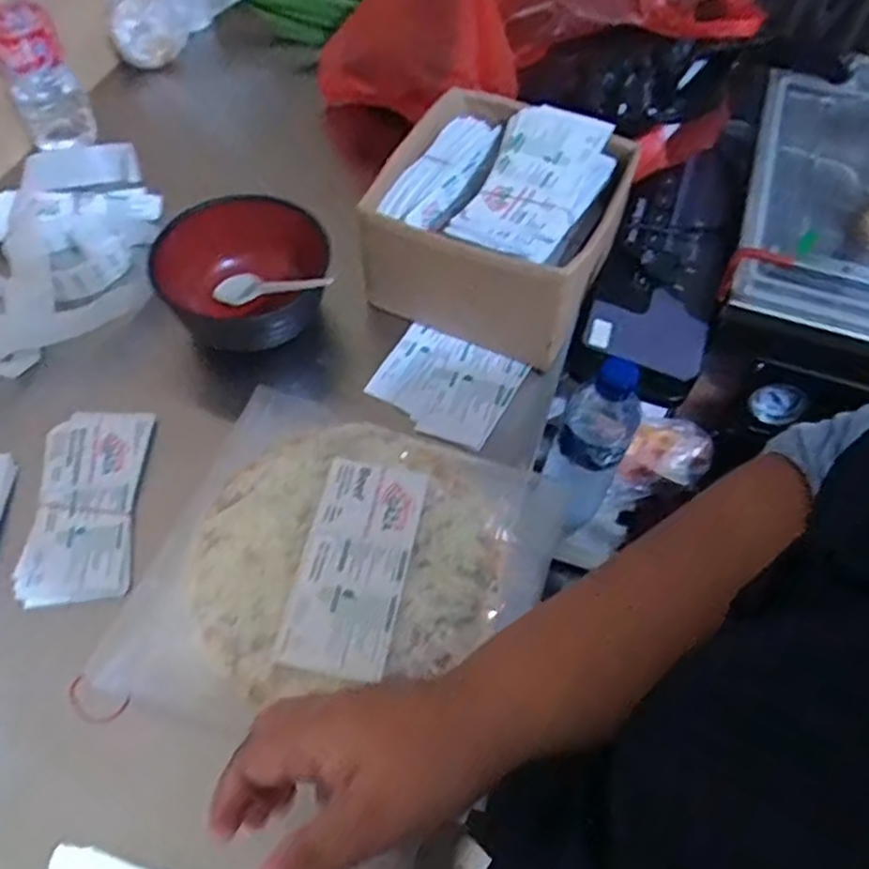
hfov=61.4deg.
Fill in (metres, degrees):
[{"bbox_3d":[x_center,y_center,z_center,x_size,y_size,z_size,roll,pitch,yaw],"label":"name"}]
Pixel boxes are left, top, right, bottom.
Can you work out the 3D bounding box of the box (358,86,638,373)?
[{"bbox_3d":[0.052,-0.185,0.639,0.172,0.117,0.184,20,59,10],"label":"box"}]

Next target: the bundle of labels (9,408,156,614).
[{"bbox_3d":[-0.258,0.051,0.542,0.077,0.011,0.152,-3,58,-4],"label":"bundle of labels"}]

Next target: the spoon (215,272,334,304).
[{"bbox_3d":[-0.131,-0.123,0.603,0.135,0.015,0.027,5,52,37],"label":"spoon"}]

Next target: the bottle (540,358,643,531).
[{"bbox_3d":[0.143,0.013,0.680,0.062,0.207,0.064,23,60,12],"label":"bottle"}]

